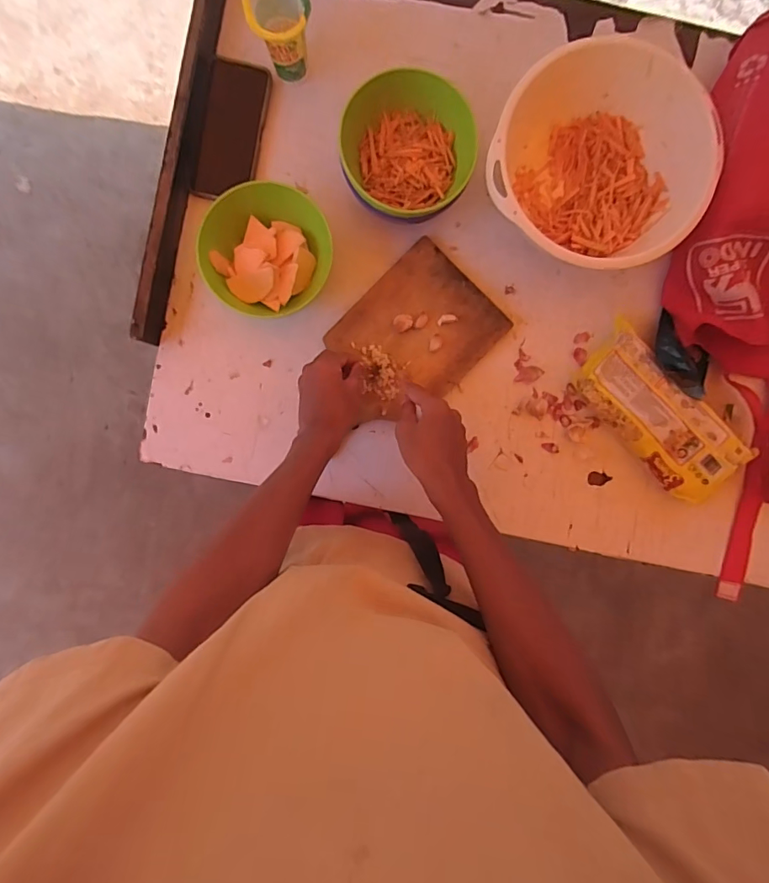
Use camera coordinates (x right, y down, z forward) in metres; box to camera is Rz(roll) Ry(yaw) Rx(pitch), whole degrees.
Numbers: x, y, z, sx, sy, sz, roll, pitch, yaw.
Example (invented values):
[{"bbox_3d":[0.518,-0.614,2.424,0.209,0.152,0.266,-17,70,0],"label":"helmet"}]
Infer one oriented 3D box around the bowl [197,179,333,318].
[{"bbox_3d":[-0.140,-0.225,0.580,0.141,0.080,0.134,0,92,-1],"label":"bowl"}]

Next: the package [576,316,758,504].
[{"bbox_3d":[0.342,-0.033,0.606,0.106,0.049,0.226,-43,93,2],"label":"package"}]

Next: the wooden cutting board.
[{"bbox_3d":[0.038,-0.135,0.613,0.209,0.021,0.161,-45,89,-3],"label":"wooden cutting board"}]

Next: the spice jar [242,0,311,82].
[{"bbox_3d":[-0.116,-0.473,0.555,0.070,0.097,0.059,-11,94,0],"label":"spice jar"}]

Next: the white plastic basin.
[{"bbox_3d":[0.249,-0.327,0.576,0.239,0.105,0.226,0,92,-1],"label":"white plastic basin"}]

